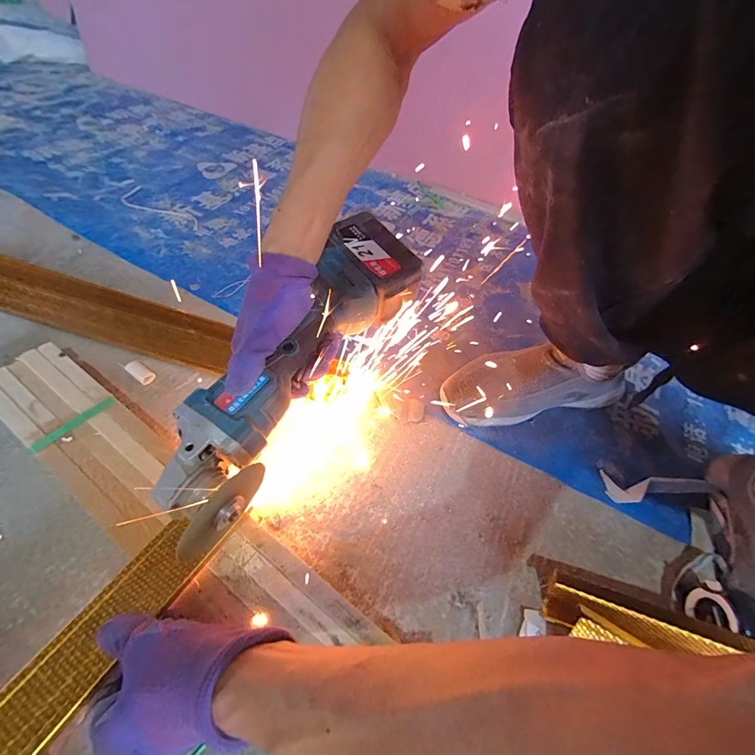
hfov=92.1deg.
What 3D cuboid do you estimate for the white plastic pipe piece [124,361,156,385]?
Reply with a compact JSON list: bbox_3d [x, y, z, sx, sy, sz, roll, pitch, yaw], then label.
[{"bbox_3d":[-0.312,-0.005,0.480,0.039,0.015,0.019,28,54,16],"label":"white plastic pipe piece"}]

